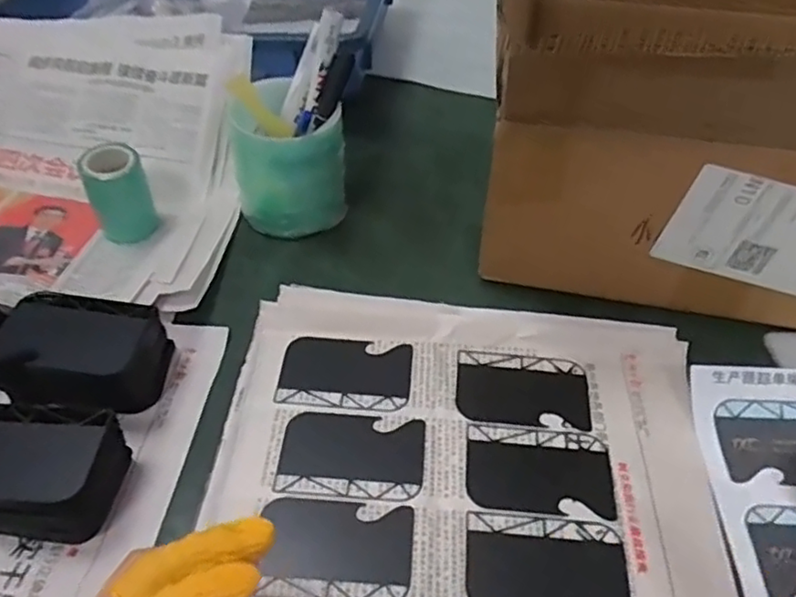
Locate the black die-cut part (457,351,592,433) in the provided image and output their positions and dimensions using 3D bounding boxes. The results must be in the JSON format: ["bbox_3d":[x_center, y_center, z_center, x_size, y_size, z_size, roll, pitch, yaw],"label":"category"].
[{"bbox_3d":[0.081,0.060,0.418,0.082,0.004,0.054,6,50,3],"label":"black die-cut part"}]

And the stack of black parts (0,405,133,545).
[{"bbox_3d":[-0.198,0.095,0.352,0.081,0.055,0.057,2,50,-1],"label":"stack of black parts"}]

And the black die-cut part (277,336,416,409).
[{"bbox_3d":[-0.033,0.049,0.425,0.083,0.004,0.056,4,44,2],"label":"black die-cut part"}]

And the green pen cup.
[{"bbox_3d":[-0.083,-0.099,0.484,0.069,0.094,0.067,1,50,-1],"label":"green pen cup"}]

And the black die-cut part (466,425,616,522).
[{"bbox_3d":[0.083,0.101,0.376,0.082,0.004,0.051,6,50,3],"label":"black die-cut part"}]

